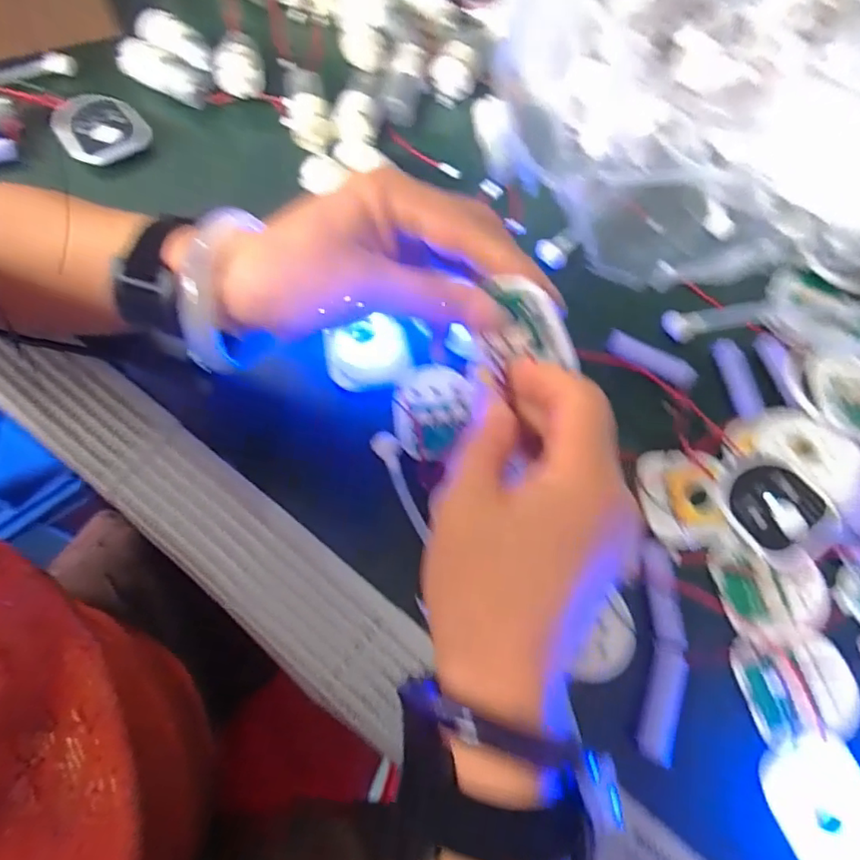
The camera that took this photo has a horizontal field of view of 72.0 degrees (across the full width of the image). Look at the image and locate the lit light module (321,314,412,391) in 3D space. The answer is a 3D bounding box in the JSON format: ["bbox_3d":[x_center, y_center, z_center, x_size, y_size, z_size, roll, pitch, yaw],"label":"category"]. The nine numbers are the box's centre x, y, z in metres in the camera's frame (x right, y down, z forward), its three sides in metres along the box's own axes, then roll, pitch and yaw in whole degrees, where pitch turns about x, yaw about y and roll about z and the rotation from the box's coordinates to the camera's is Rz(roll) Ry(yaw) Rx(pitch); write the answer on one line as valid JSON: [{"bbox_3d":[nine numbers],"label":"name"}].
[{"bbox_3d":[-0.039,-0.049,0.360,0.049,0.010,0.047,-9,66,-7],"label":"lit light module"}]

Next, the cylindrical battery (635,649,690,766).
[{"bbox_3d":[0.113,0.136,0.293,0.016,0.019,0.052,21,66,6],"label":"cylindrical battery"}]

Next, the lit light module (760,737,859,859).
[{"bbox_3d":[0.188,0.180,0.276,0.048,0.004,0.061,-17,67,-11],"label":"lit light module"}]

